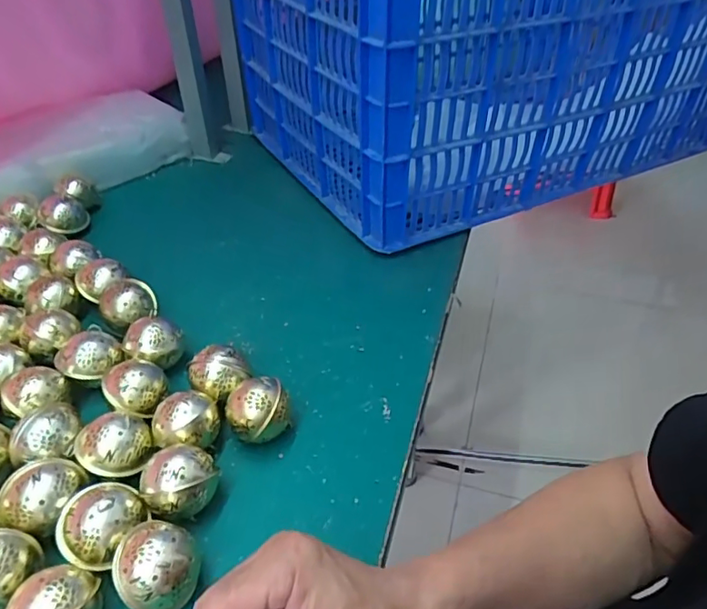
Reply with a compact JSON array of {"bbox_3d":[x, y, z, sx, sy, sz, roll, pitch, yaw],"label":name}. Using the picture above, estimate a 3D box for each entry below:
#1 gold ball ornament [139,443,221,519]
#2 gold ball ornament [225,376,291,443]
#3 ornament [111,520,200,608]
[{"bbox_3d":[-0.139,0.146,0.450,0.054,0.056,0.055,-2,41,1],"label":"gold ball ornament"},{"bbox_3d":[-0.084,0.096,0.498,0.055,0.056,0.049,-21,45,-20],"label":"gold ball ornament"},{"bbox_3d":[-0.140,0.192,0.400,0.055,0.056,0.056,-2,41,1],"label":"ornament"}]

